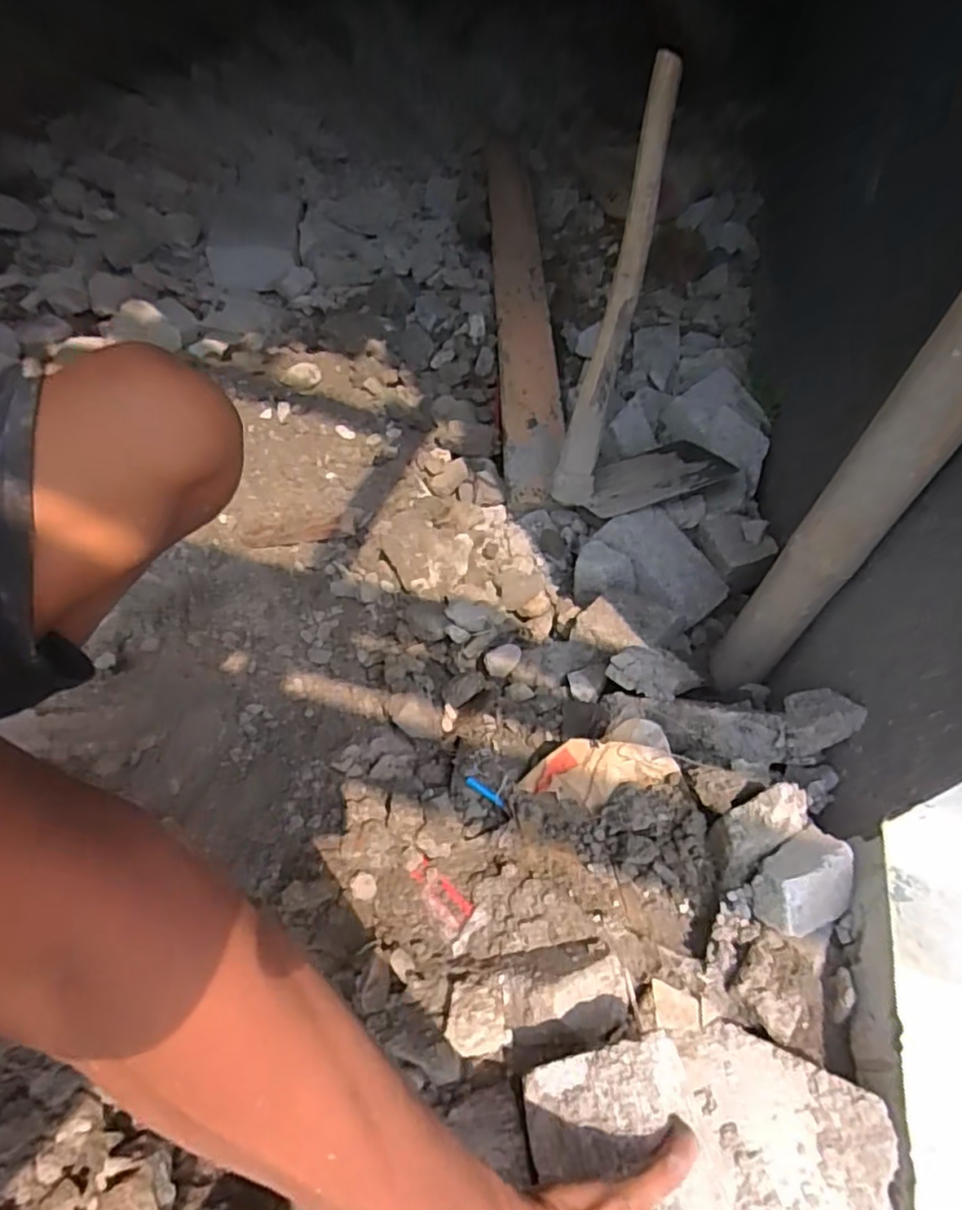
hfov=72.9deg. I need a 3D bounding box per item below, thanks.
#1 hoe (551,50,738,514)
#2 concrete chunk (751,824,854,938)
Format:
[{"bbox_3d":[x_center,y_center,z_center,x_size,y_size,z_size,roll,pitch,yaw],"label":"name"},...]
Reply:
[{"bbox_3d":[0.186,-0.411,0.915,0.055,0.564,0.050,13,28,5],"label":"hoe"},{"bbox_3d":[0.275,0.233,0.546,0.088,0.046,0.065,-25,60,-20],"label":"concrete chunk"}]

